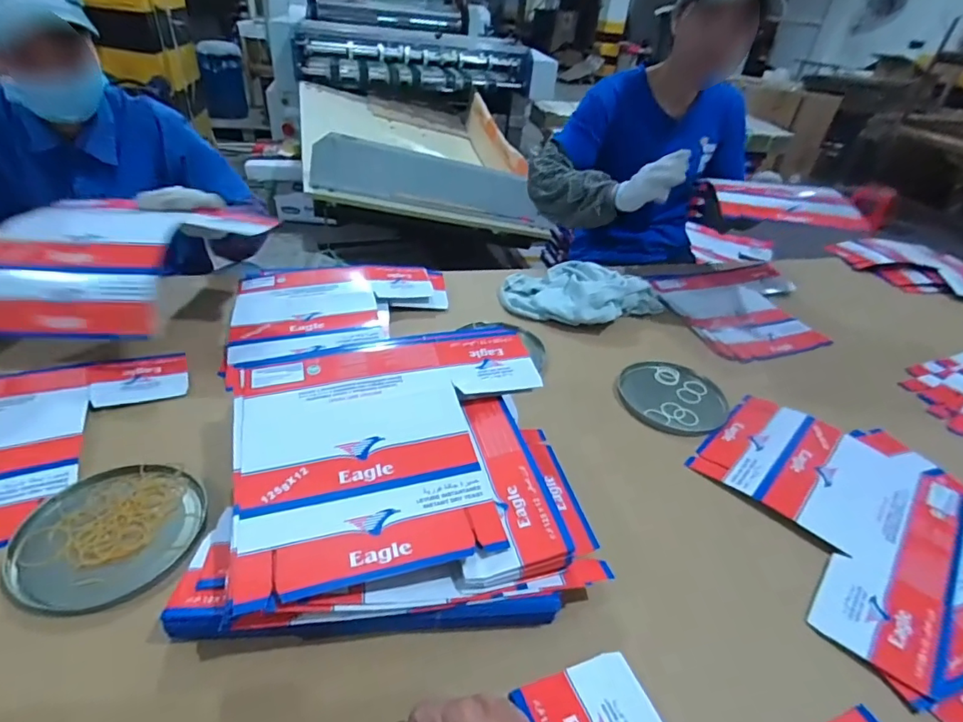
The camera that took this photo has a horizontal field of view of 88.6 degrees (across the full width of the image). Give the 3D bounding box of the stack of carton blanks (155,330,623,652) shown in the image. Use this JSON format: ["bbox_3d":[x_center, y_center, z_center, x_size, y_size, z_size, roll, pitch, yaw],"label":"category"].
[{"bbox_3d":[-0.086,0.111,0.559,0.390,0.109,0.355,0,36,-8],"label":"stack of carton blanks"}]

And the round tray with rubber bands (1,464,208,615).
[{"bbox_3d":[-0.382,0.175,0.512,0.162,0.009,0.166,4,36,-3],"label":"round tray with rubber bands"}]

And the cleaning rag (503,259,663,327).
[{"bbox_3d":[0.204,-0.134,0.974,0.324,0.065,0.154,8,36,2],"label":"cleaning rag"}]

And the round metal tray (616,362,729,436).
[{"bbox_3d":[0.305,0.056,0.799,0.161,0.012,0.161,4,36,-3],"label":"round metal tray"}]

